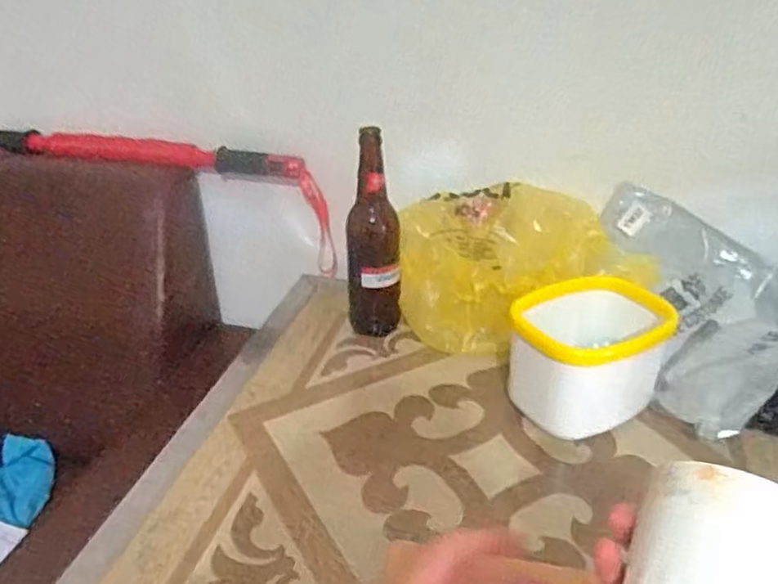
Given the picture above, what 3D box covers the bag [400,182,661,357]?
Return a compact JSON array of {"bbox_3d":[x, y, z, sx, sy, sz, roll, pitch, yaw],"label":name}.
[{"bbox_3d":[0.155,-0.037,0.824,0.271,0.154,0.192,-11,31,-18],"label":"bag"}]

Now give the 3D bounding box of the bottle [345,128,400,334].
[{"bbox_3d":[-0.019,-0.060,0.767,0.062,0.242,0.063,-1,29,0],"label":"bottle"}]

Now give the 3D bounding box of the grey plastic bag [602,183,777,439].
[{"bbox_3d":[0.375,0.005,0.765,0.246,0.163,0.287,-14,32,-22],"label":"grey plastic bag"}]

